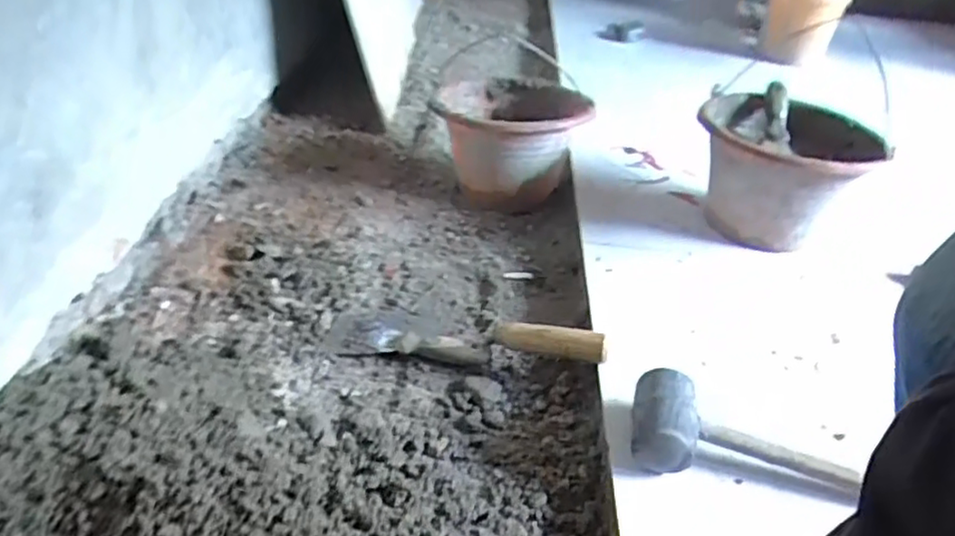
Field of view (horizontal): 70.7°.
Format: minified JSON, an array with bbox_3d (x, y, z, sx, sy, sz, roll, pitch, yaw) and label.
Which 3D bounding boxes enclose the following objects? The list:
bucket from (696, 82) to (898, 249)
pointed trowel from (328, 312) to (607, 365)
[{"bbox_3d":[0.431,-0.138,0.985,0.221,0.168,0.261,20,35,20],"label":"bucket"},{"bbox_3d":[-0.013,0.087,0.783,0.330,0.051,0.090,0,29,21],"label":"pointed trowel"}]

